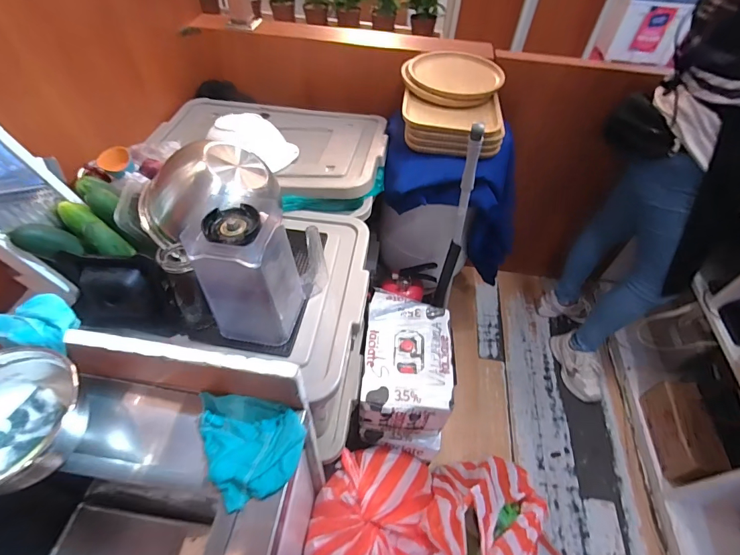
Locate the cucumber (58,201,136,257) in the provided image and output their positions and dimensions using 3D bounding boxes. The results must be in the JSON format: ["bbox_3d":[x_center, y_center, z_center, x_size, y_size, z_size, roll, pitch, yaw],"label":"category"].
[{"bbox_3d":[-0.452,-0.073,0.622,0.125,0.035,0.048,40,56,-5],"label":"cucumber"}]

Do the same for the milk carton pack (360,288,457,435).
[{"bbox_3d":[0.099,0.245,1.105,0.229,0.192,0.339,3,51,0],"label":"milk carton pack"}]

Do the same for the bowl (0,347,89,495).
[{"bbox_3d":[-0.428,0.173,0.452,0.158,0.070,0.166,1,51,-2],"label":"bowl"}]

